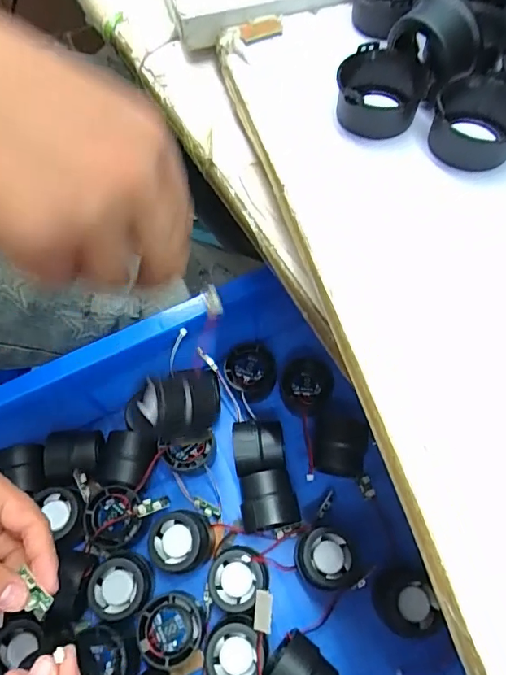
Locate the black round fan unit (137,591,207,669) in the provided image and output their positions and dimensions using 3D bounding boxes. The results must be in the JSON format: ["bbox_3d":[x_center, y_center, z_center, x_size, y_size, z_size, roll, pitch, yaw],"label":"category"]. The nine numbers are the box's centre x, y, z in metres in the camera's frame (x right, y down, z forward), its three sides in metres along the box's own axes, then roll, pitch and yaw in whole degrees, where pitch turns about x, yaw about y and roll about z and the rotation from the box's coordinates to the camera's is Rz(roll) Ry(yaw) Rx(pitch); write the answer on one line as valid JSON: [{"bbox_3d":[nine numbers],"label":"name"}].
[{"bbox_3d":[-0.069,0.249,0.407,0.050,0.045,0.051,20,66,11],"label":"black round fan unit"}]

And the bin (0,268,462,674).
[{"bbox_3d":[-0.050,0.200,0.394,0.419,0.129,0.417,-22,66,-9],"label":"bin"}]

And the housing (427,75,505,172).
[{"bbox_3d":[0.129,-0.124,0.273,0.048,0.029,0.046,-1,64,1],"label":"housing"}]

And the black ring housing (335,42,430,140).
[{"bbox_3d":[0.079,-0.151,0.288,0.055,0.029,0.052,4,64,3],"label":"black ring housing"}]

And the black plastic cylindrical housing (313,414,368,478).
[{"bbox_3d":[0.085,0.108,0.464,0.054,0.045,0.052,3,64,3],"label":"black plastic cylindrical housing"}]

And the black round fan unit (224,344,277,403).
[{"bbox_3d":[-0.002,0.040,0.502,0.050,0.050,0.047,-1,64,1],"label":"black round fan unit"}]

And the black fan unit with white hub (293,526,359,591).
[{"bbox_3d":[0.066,0.198,0.425,0.054,0.036,0.051,-1,64,1],"label":"black fan unit with white hub"}]

